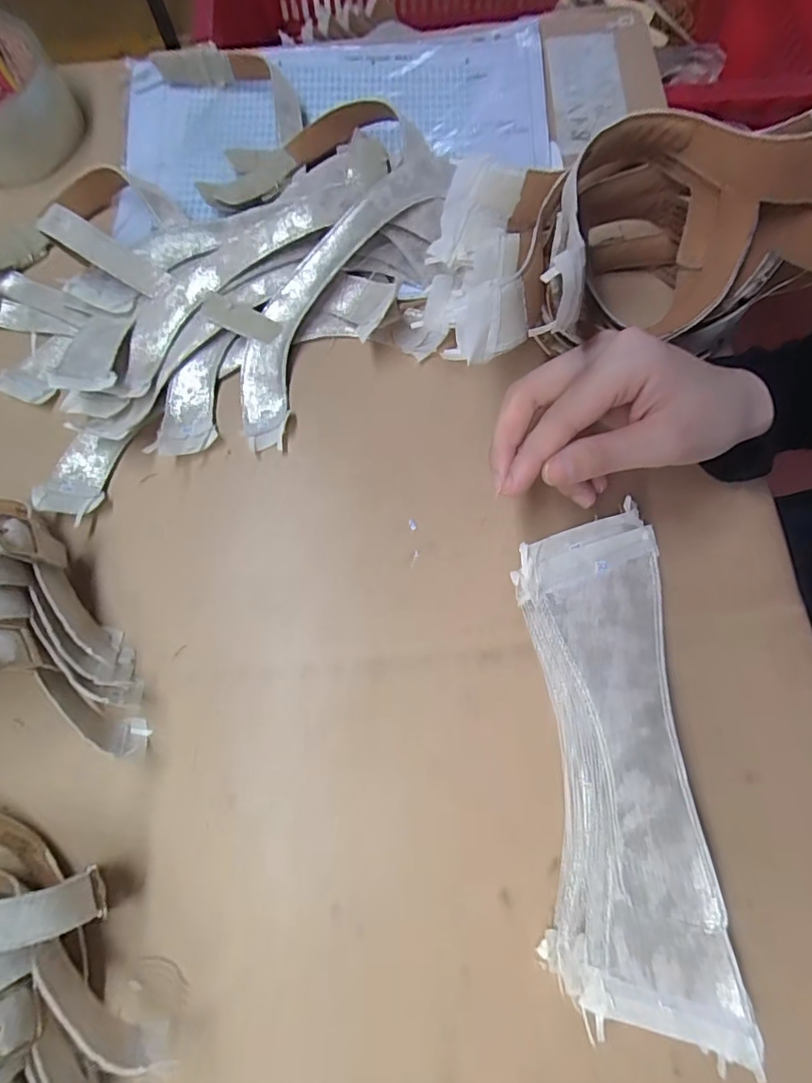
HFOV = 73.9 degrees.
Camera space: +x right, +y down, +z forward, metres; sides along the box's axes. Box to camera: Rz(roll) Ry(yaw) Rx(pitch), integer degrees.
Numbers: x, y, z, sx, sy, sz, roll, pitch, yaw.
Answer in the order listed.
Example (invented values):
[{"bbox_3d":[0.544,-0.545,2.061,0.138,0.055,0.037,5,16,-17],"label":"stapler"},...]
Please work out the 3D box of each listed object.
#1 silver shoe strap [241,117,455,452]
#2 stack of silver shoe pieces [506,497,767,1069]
[{"bbox_3d":[-0.043,-0.157,0.332,0.052,0.031,0.214,35,91,9],"label":"silver shoe strap"},{"bbox_3d":[0.096,0.102,0.258,0.065,0.051,0.220,-5,75,-1],"label":"stack of silver shoe pieces"}]

